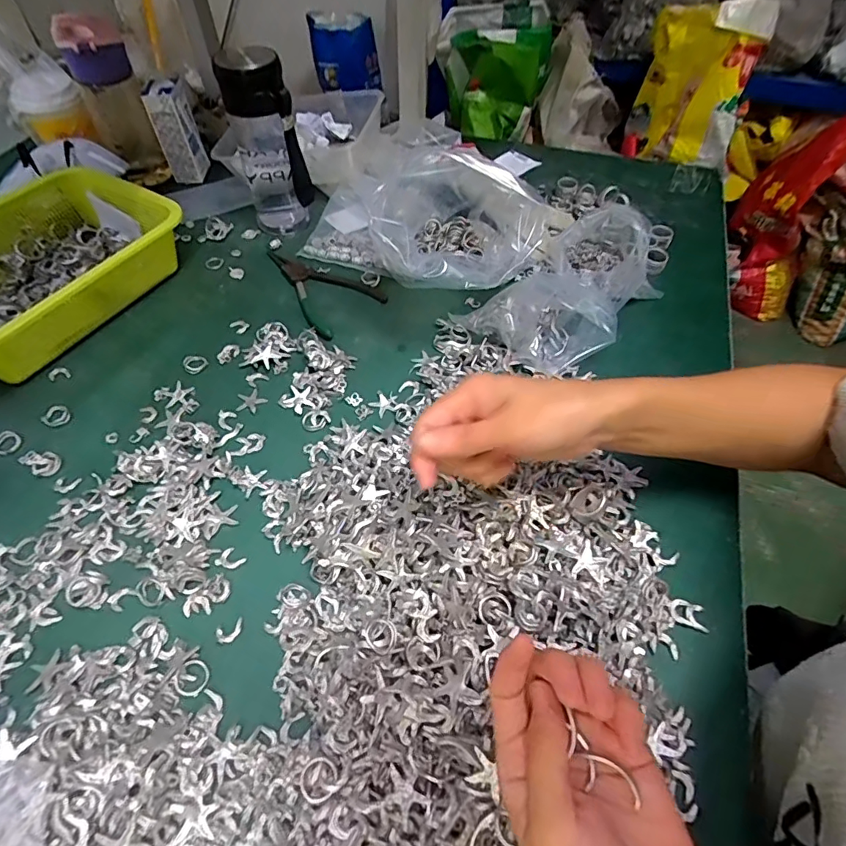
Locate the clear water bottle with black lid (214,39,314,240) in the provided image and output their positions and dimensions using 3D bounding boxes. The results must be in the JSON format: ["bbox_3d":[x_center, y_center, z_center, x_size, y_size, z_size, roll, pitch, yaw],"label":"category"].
[{"bbox_3d":[-0.179,-0.317,0.566,0.067,0.190,0.062,-20,56,-14],"label":"clear water bottle with black lid"}]

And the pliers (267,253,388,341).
[{"bbox_3d":[-0.127,-0.161,0.559,0.161,0.011,0.092,38,62,25],"label":"pliers"}]

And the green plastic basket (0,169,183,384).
[{"bbox_3d":[-0.407,-0.158,0.514,0.175,0.081,0.254,23,56,16],"label":"green plastic basket"}]

